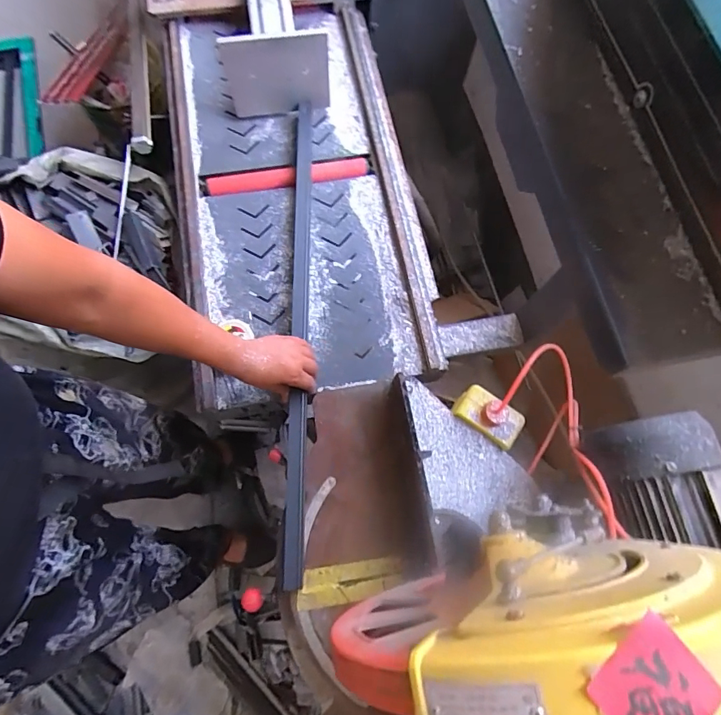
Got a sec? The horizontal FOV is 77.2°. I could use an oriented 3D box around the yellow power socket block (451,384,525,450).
[{"bbox_3d":[0.202,0.090,0.704,0.104,0.038,0.060,36,75,9],"label":"yellow power socket block"}]

